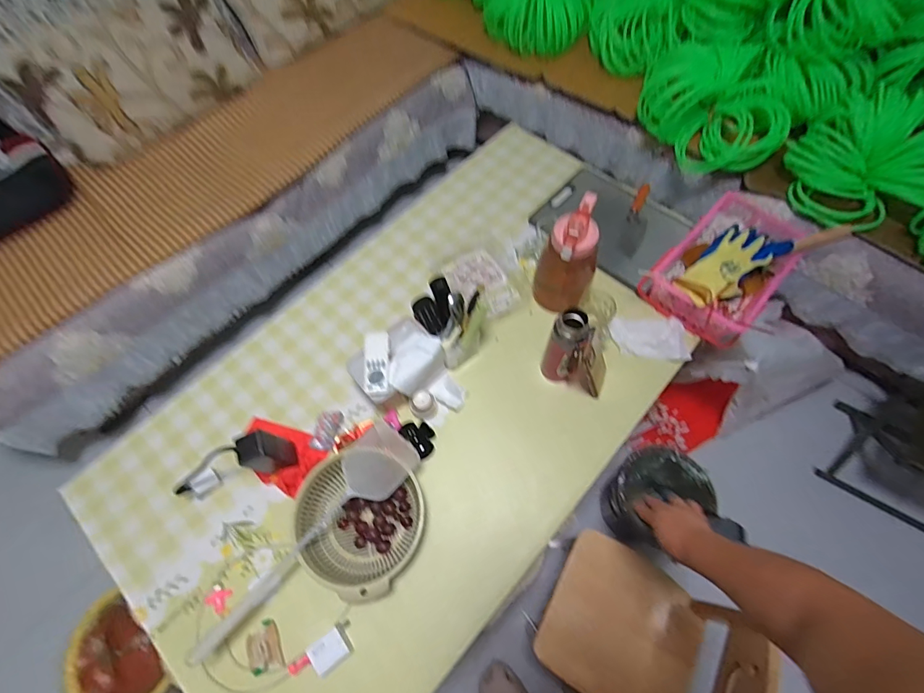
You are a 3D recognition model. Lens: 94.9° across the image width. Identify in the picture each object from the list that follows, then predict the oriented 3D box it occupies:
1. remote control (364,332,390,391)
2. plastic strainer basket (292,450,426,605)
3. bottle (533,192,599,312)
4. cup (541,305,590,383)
[{"bbox_3d":[-0.162,0.026,0.805,0.044,0.013,0.119,-6,64,0],"label":"remote control"},{"bbox_3d":[-0.186,0.293,0.747,0.237,0.085,0.215,32,70,16],"label":"plastic strainer basket"},{"bbox_3d":[0.222,-0.179,0.876,0.114,0.236,0.131,21,67,12],"label":"bottle"},{"bbox_3d":[0.194,0.004,0.815,0.056,0.202,0.061,-1,64,2],"label":"cup"}]

